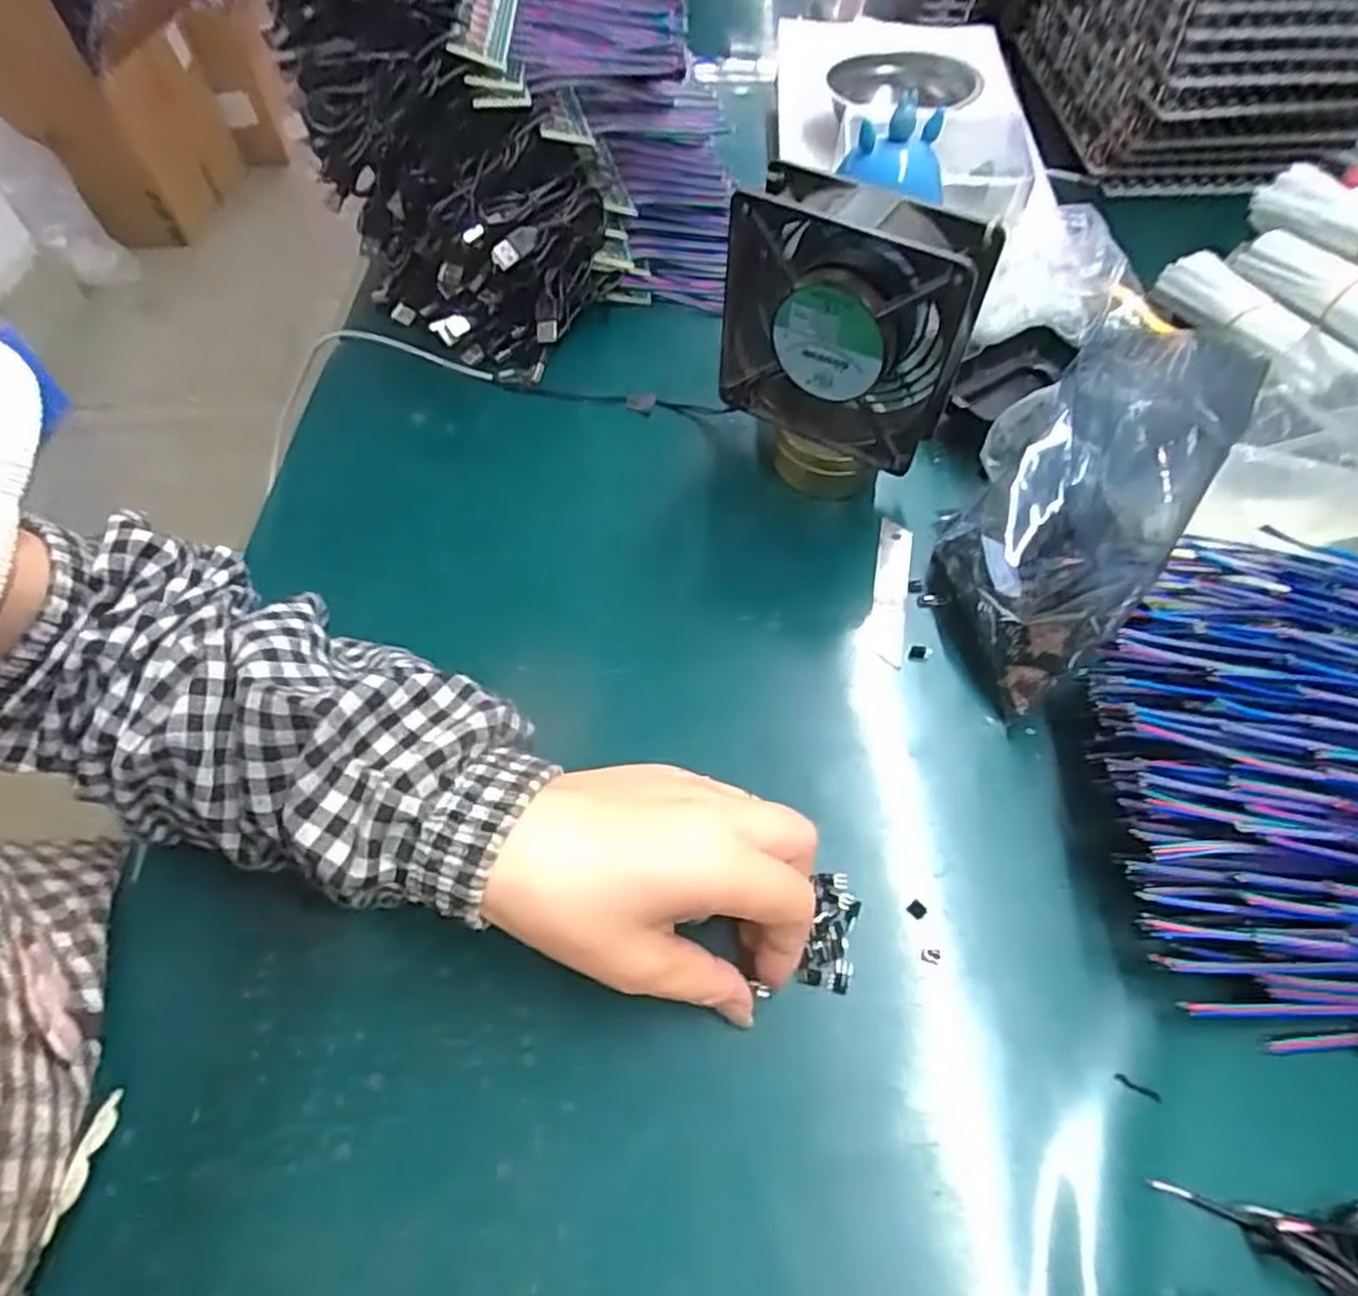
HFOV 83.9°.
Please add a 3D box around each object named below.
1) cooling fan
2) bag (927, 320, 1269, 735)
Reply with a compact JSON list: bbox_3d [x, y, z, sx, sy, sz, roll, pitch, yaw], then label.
[{"bbox_3d":[0.084,-0.167,0.389,0.121,0.122,0.046,24,61,17],"label":"cooling fan"},{"bbox_3d":[0.182,-0.071,0.359,0.088,0.136,0.163,26,60,16],"label":"bag"}]

